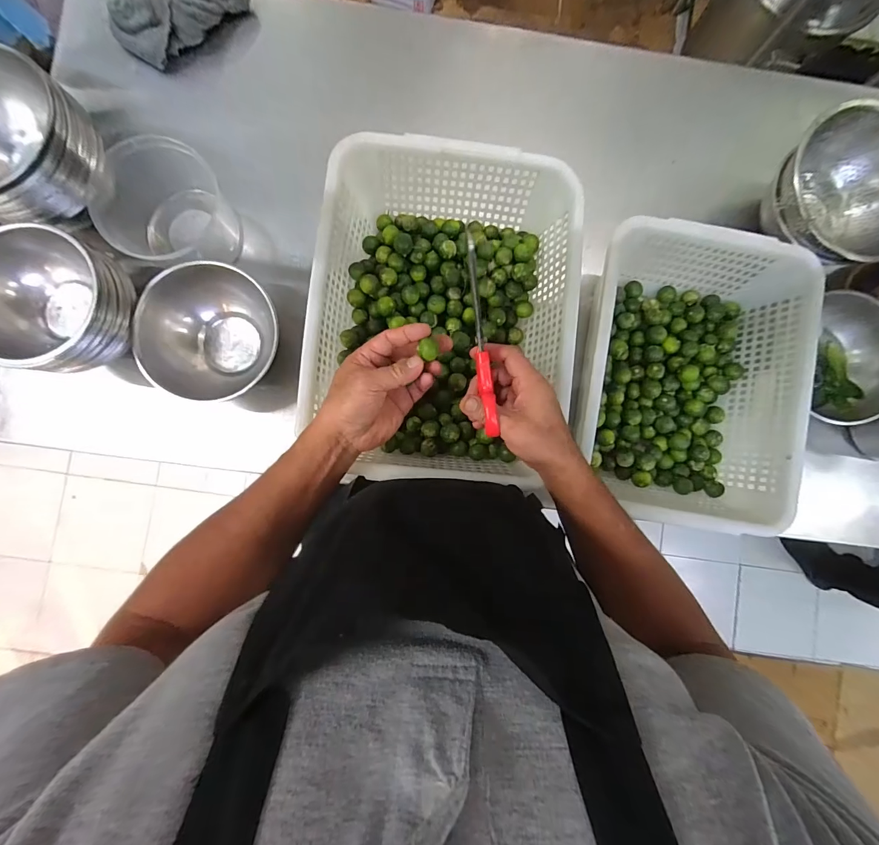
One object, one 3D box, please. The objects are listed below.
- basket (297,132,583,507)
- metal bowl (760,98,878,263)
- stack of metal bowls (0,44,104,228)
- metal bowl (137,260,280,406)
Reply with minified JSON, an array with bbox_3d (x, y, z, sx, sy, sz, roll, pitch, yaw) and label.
[{"bbox_3d":[0.006,-0.132,0.486,0.296,0.105,0.386,5,87,-3],"label":"basket"},{"bbox_3d":[0.536,-0.300,0.523,0.185,0.089,0.188,0,87,-3],"label":"metal bowl"},{"bbox_3d":[-0.490,-0.316,0.434,0.150,0.081,0.159,31,86,-1],"label":"stack of metal bowls"},{"bbox_3d":[-0.298,-0.111,0.505,0.135,0.084,0.158,13,87,-2],"label":"metal bowl"}]

